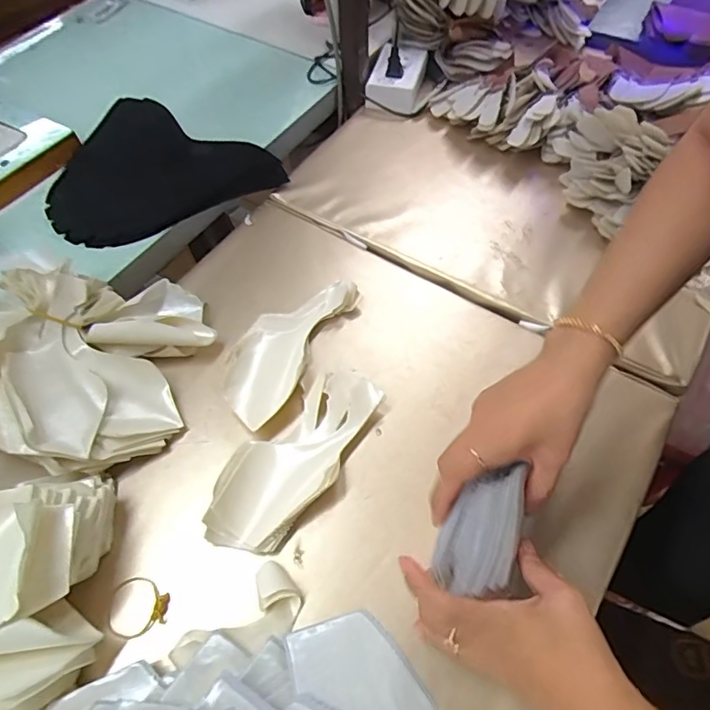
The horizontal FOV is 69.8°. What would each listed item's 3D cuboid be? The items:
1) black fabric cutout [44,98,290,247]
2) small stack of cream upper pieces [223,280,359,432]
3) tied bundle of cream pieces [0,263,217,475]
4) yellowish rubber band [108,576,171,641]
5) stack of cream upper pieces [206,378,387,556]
[{"bbox_3d":[-0.263,-0.222,0.639,0.261,0.024,0.233,26,62,16],"label":"black fabric cutout"},{"bbox_3d":[-0.073,-0.014,0.526,0.080,0.031,0.190,24,62,15],"label":"small stack of cream upper pieces"},{"bbox_3d":[-0.259,0.003,0.489,0.196,0.091,0.202,-1,59,1],"label":"tied bundle of cream pieces"},{"bbox_3d":[-0.177,0.203,0.413,0.049,0.006,0.045,-22,61,-12],"label":"yellowish rubber band"},{"bbox_3d":[-0.053,0.091,0.466,0.084,0.030,0.192,37,66,21],"label":"stack of cream upper pieces"}]

